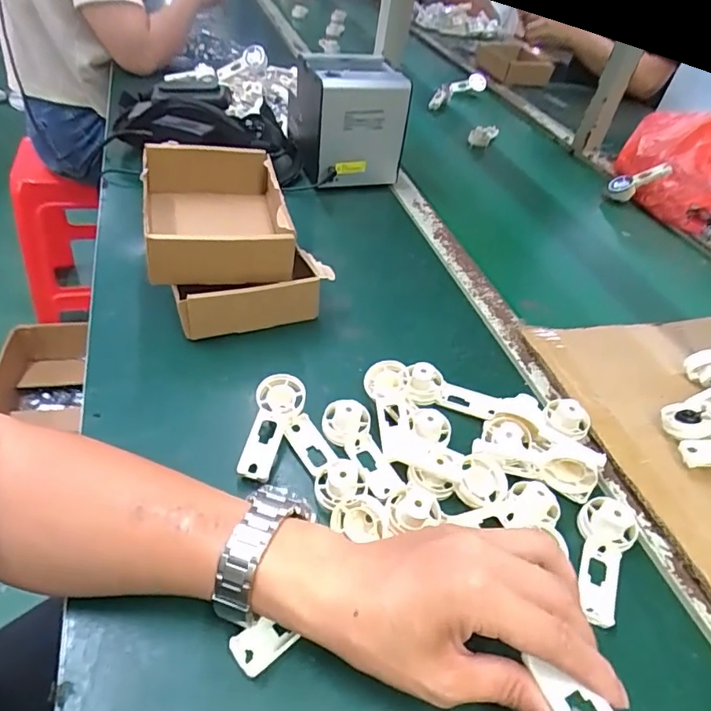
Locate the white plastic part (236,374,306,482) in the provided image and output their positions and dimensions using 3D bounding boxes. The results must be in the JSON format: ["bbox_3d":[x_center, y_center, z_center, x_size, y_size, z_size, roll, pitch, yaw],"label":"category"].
[{"bbox_3d":[-0.067,0.060,0.416,0.037,0.032,0.090,9,44,2],"label":"white plastic part"}]

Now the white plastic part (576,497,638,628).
[{"bbox_3d":[0.180,0.147,0.368,0.036,0.020,0.089,16,58,9],"label":"white plastic part"}]

